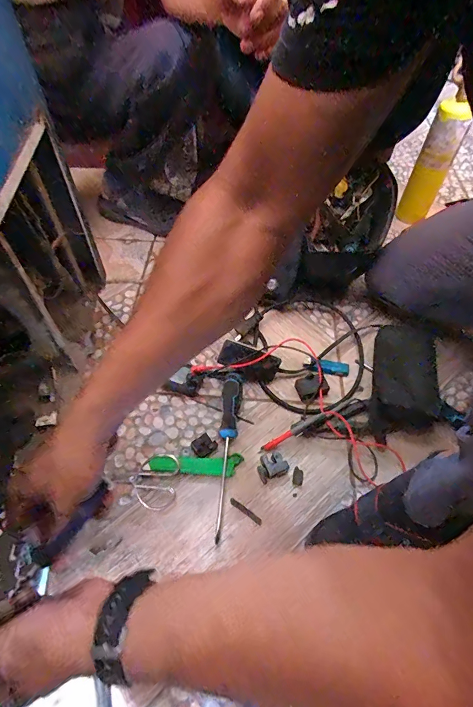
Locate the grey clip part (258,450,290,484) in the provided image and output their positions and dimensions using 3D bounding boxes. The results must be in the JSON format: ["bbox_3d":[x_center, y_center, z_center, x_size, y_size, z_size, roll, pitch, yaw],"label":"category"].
[{"bbox_3d":[0.052,0.168,0.559,0.045,0.010,0.037,-24,58,-17],"label":"grey clip part"}]

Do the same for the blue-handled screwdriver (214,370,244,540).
[{"bbox_3d":[-0.014,0.144,0.568,0.033,0.029,0.250,4,54,2],"label":"blue-handled screwdriver"}]

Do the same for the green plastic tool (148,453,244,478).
[{"bbox_3d":[-0.060,0.166,0.559,0.136,0.015,0.030,-1,54,-2],"label":"green plastic tool"}]

